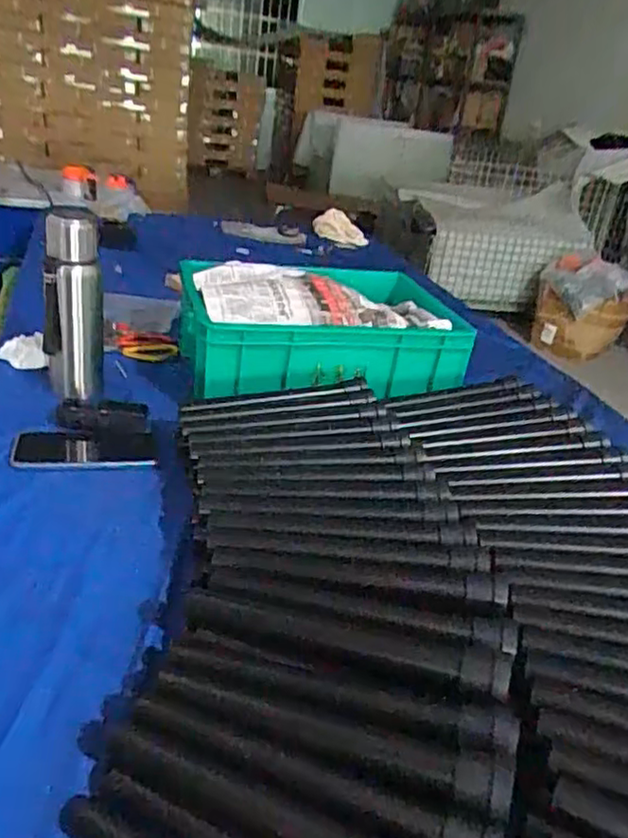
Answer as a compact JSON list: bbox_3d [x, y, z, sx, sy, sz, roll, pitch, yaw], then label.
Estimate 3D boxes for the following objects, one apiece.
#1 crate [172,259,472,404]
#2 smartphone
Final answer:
[{"bbox_3d":[0.012,-0.158,1.038,0.419,0.122,0.301,-1,28,-17],"label":"crate"},{"bbox_3d":[-0.278,0.034,0.811,0.165,0.014,0.091,0,26,-10],"label":"smartphone"}]

